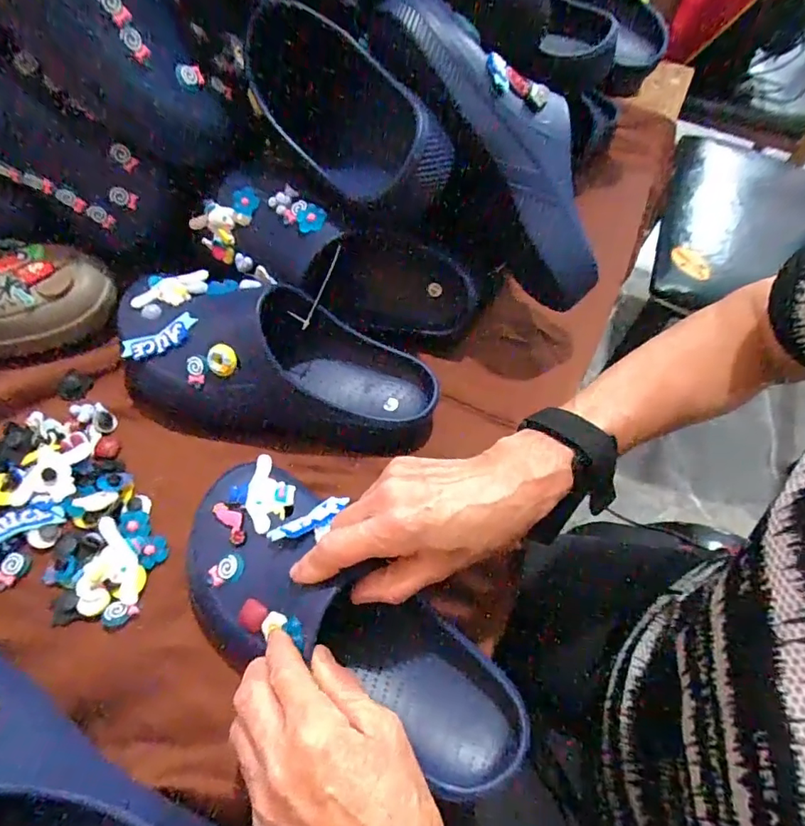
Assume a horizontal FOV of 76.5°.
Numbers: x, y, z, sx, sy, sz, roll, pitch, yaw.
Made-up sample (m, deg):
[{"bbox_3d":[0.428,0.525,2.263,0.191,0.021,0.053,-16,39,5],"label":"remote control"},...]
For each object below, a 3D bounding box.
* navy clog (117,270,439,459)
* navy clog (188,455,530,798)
[{"bbox_3d":[-0.103,-0.036,0.426,0.257,0.077,0.113,15,59,6],"label":"navy clog"},{"bbox_3d":[-0.032,0.129,0.319,0.251,0.078,0.103,36,63,6],"label":"navy clog"}]

